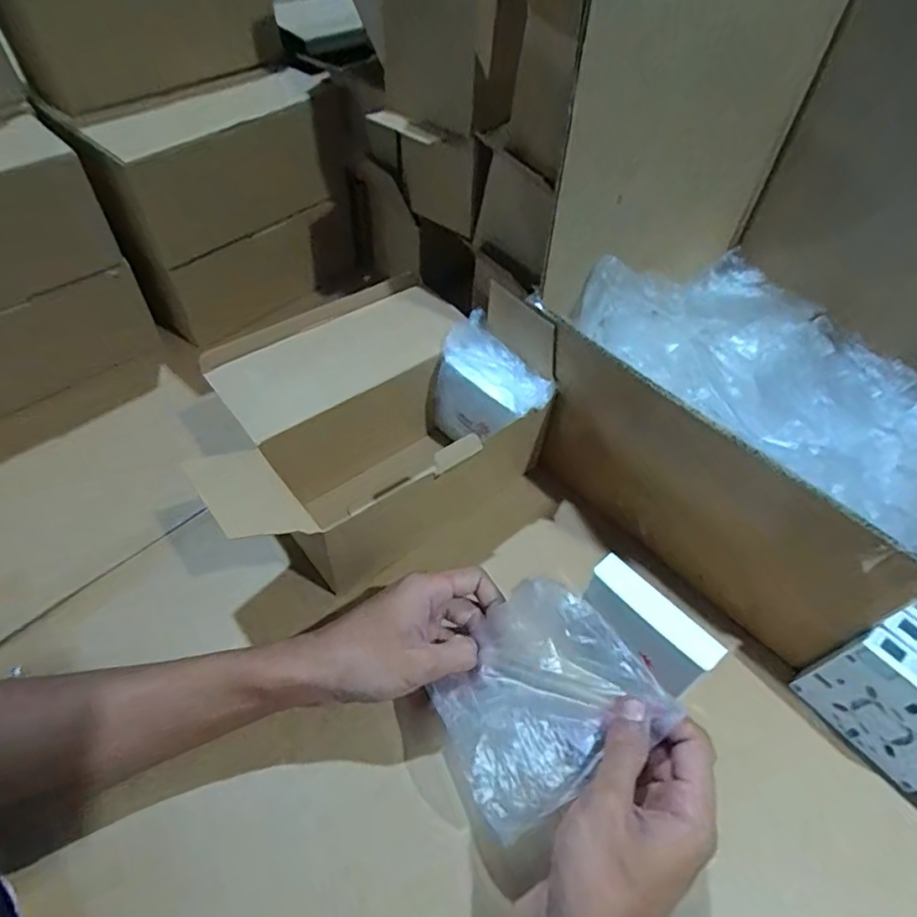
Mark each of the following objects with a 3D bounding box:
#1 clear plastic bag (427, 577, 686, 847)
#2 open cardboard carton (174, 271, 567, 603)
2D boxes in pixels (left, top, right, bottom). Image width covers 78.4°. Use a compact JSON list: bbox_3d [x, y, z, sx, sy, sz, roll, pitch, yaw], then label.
[{"bbox_3d":[0.046,0.138,0.333,0.112,0.046,0.110,-22,56,-19],"label":"clear plastic bag"},{"bbox_3d":[-0.076,-0.035,0.459,0.262,0.120,0.190,-28,59,-22],"label":"open cardboard carton"}]

